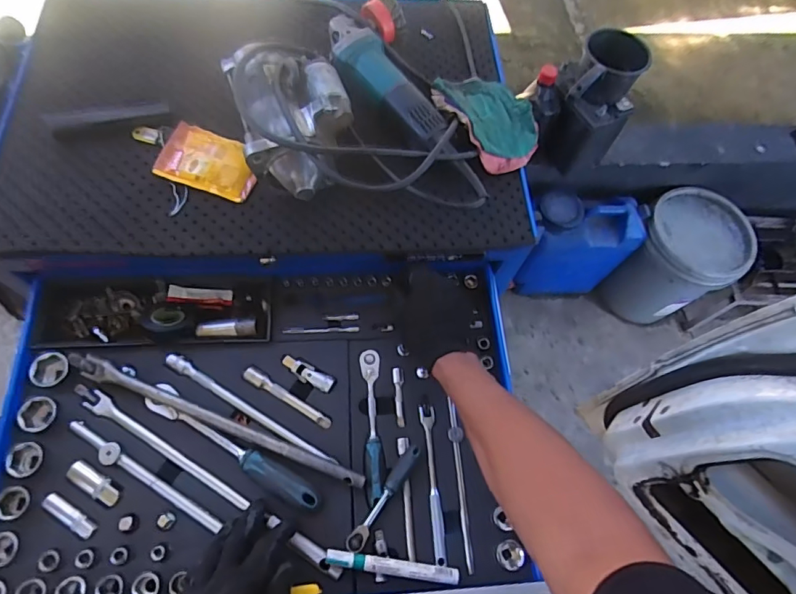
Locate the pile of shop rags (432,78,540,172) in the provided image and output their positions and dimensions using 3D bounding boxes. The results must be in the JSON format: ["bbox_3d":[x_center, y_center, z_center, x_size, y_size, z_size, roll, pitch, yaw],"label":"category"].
[{"bbox_3d":[0.128,-0.256,0.672,0.137,0.059,0.162,-34,73,-19],"label":"pile of shop rags"}]

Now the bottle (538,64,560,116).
[{"bbox_3d":[0.352,-0.482,1.141,0.049,0.112,0.038,-29,34,-16],"label":"bottle"}]

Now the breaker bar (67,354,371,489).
[{"bbox_3d":[-0.211,0.142,0.567,0.367,0.024,0.025,20,65,6],"label":"breaker bar"}]

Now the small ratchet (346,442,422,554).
[{"bbox_3d":[-0.014,0.224,0.550,0.018,0.015,0.130,34,67,10],"label":"small ratchet"}]

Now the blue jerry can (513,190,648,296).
[{"bbox_3d":[0.523,-0.137,1.460,0.284,0.386,0.141,-2,66,-7],"label":"blue jerry can"}]

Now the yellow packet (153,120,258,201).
[{"bbox_3d":[-0.240,-0.174,0.628,0.120,0.013,0.085,18,65,2],"label":"yellow packet"}]

